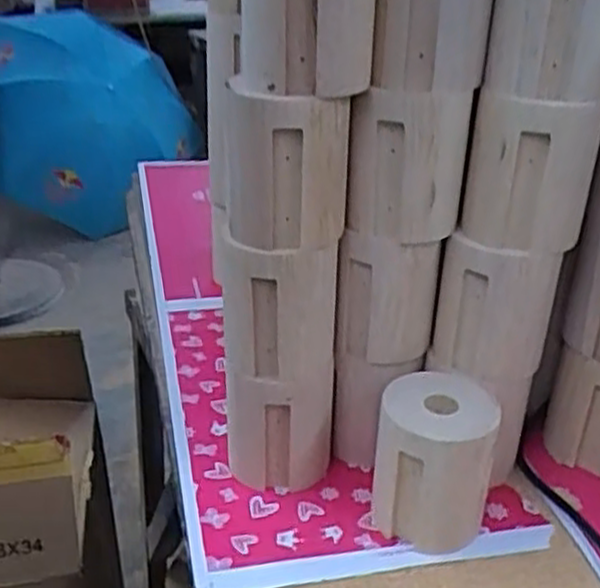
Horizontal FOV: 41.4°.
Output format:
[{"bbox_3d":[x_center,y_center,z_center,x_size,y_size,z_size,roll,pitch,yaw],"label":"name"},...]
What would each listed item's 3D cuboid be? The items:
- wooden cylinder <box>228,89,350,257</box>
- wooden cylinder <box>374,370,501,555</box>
[{"bbox_3d":[-0.010,-0.090,0.537,0.080,0.098,0.081,-2,26,-4],"label":"wooden cylinder"},{"bbox_3d":[0.095,0.119,0.556,0.076,0.102,0.080,7,27,14],"label":"wooden cylinder"}]

